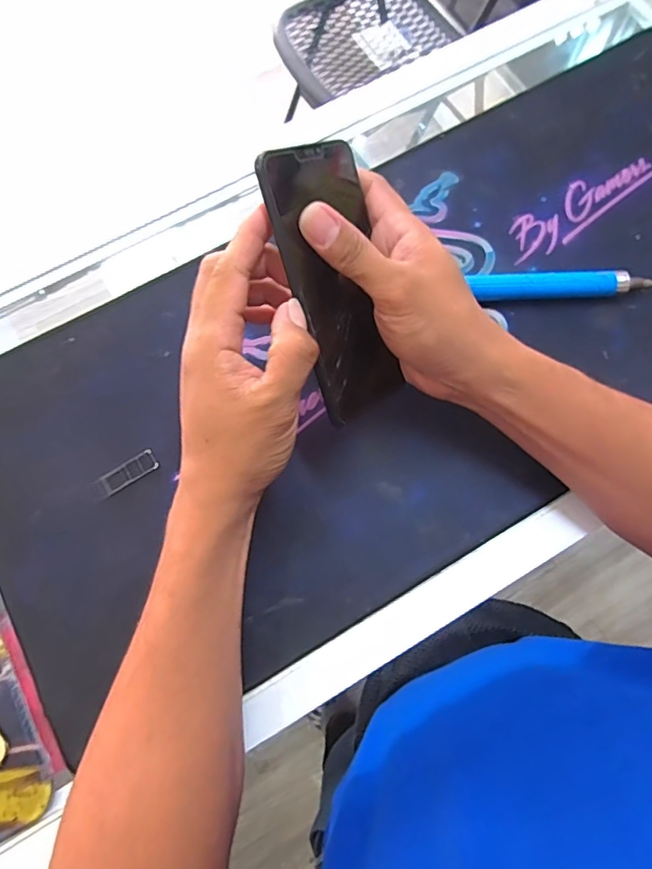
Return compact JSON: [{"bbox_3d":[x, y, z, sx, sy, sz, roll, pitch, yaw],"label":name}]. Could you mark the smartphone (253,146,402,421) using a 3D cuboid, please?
[{"bbox_3d":[0.007,-0.085,0.300,0.063,0.008,0.148,-33,115,-35],"label":"smartphone"}]

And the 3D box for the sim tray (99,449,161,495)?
[{"bbox_3d":[-0.137,0.027,0.363,0.040,0.004,0.016,-32,76,-8],"label":"sim tray"}]

